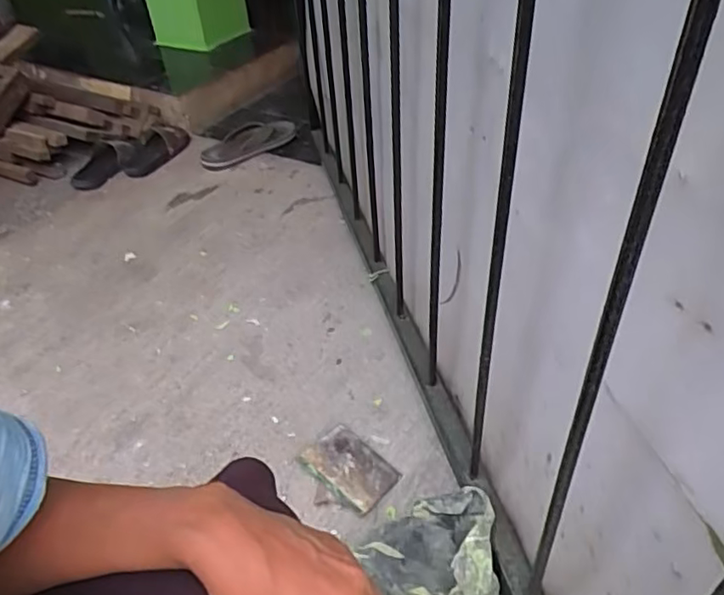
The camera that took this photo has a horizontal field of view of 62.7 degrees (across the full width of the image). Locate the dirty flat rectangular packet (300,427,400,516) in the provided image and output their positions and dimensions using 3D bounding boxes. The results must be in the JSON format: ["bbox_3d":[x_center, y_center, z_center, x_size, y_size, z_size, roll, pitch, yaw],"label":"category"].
[{"bbox_3d":[-0.016,0.229,0.805,0.120,0.029,0.086,30,52,34],"label":"dirty flat rectangular packet"}]

